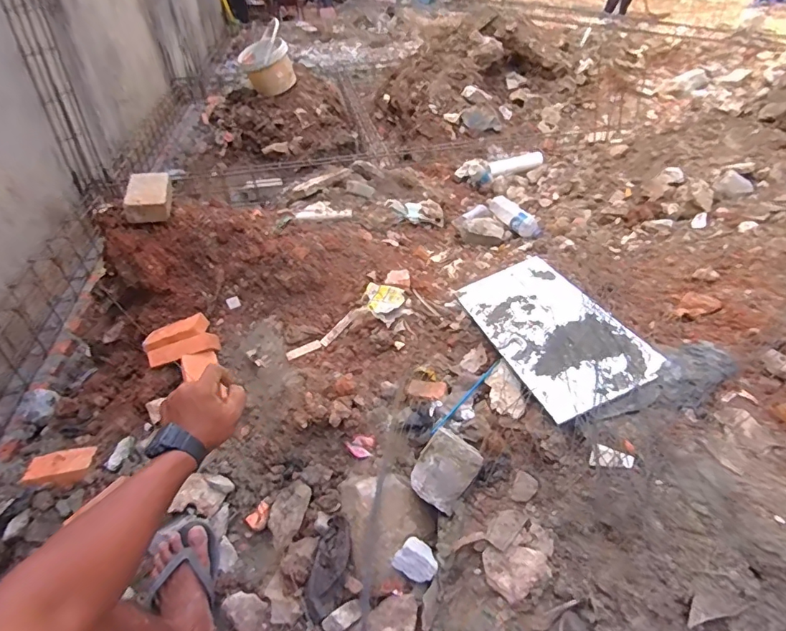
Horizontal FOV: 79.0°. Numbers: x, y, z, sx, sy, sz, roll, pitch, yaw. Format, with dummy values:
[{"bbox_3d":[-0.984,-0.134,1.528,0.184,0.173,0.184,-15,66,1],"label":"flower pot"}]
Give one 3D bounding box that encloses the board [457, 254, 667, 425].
[{"bbox_3d":[0.338,0.017,1.065,0.238,0.013,0.487,-24,34,-2],"label":"board"}]

